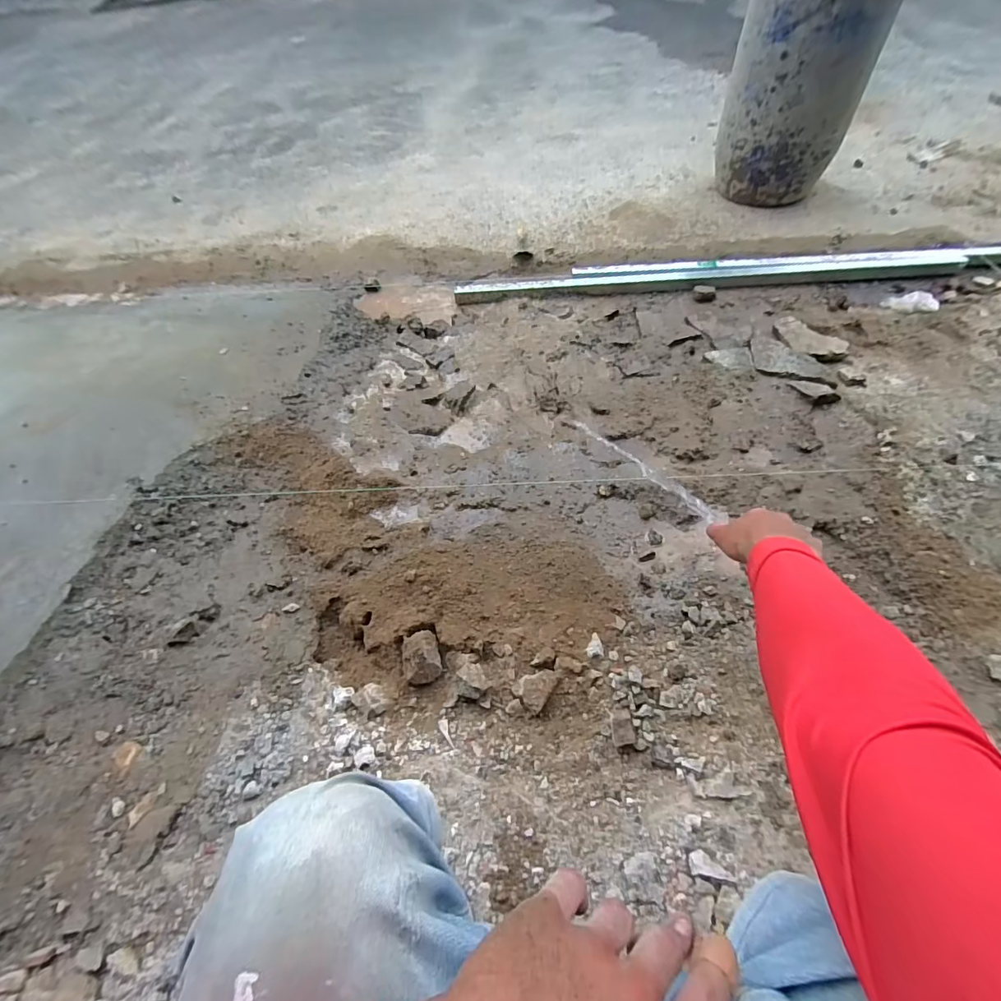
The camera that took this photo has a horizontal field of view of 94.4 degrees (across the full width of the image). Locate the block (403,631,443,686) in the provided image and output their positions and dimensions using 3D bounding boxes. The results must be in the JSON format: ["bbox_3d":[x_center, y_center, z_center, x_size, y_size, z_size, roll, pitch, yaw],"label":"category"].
[{"bbox_3d":[-0.134,0.264,0.781,0.061,0.049,0.081,-16,55,-6],"label":"block"}]

